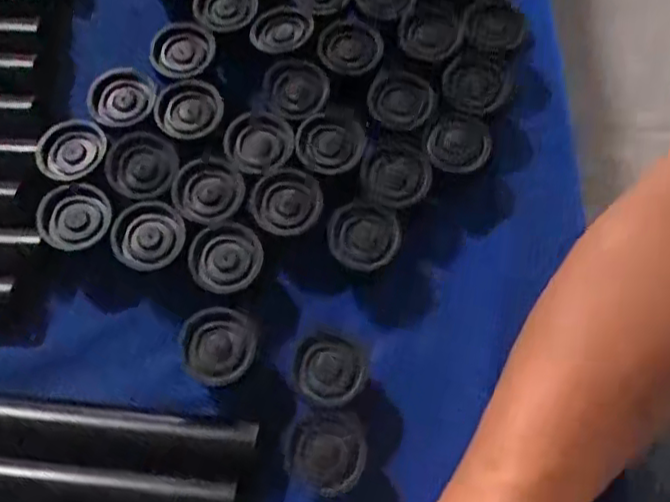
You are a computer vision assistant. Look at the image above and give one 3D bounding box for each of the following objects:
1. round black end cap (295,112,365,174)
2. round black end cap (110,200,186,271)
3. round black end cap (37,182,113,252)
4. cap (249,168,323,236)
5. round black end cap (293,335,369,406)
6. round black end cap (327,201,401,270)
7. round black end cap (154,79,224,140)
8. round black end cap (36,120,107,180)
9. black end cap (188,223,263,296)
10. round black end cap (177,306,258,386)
[{"bbox_3d":[-0.003,-0.054,0.340,0.032,0.008,0.031,1,69,-2],"label":"round black end cap"},{"bbox_3d":[-0.090,-0.008,0.326,0.035,0.008,0.032,1,69,-2],"label":"round black end cap"},{"bbox_3d":[-0.126,-0.017,0.326,0.034,0.007,0.031,1,69,-2],"label":"round black end cap"},{"bbox_3d":[-0.024,-0.025,0.330,0.034,0.006,0.034,1,69,-2],"label":"cap"},{"bbox_3d":[-0.003,0.057,0.311,0.031,0.021,0.032,1,69,-2],"label":"round black end cap"},{"bbox_3d":[0.014,-0.006,0.330,0.033,0.020,0.032,1,69,-2],"label":"round black end cap"},{"bbox_3d":[-0.074,-0.073,0.344,0.031,0.010,0.033,1,69,-2],"label":"round black end cap"},{"bbox_3d":[-0.132,-0.049,0.340,0.033,0.011,0.033,1,69,-2],"label":"round black end cap"},{"bbox_3d":[-0.052,0.003,0.322,0.033,0.005,0.033,1,69,-2],"label":"black end cap"},{"bbox_3d":[-0.054,0.043,0.308,0.035,0.010,0.033,1,69,-2],"label":"round black end cap"}]

